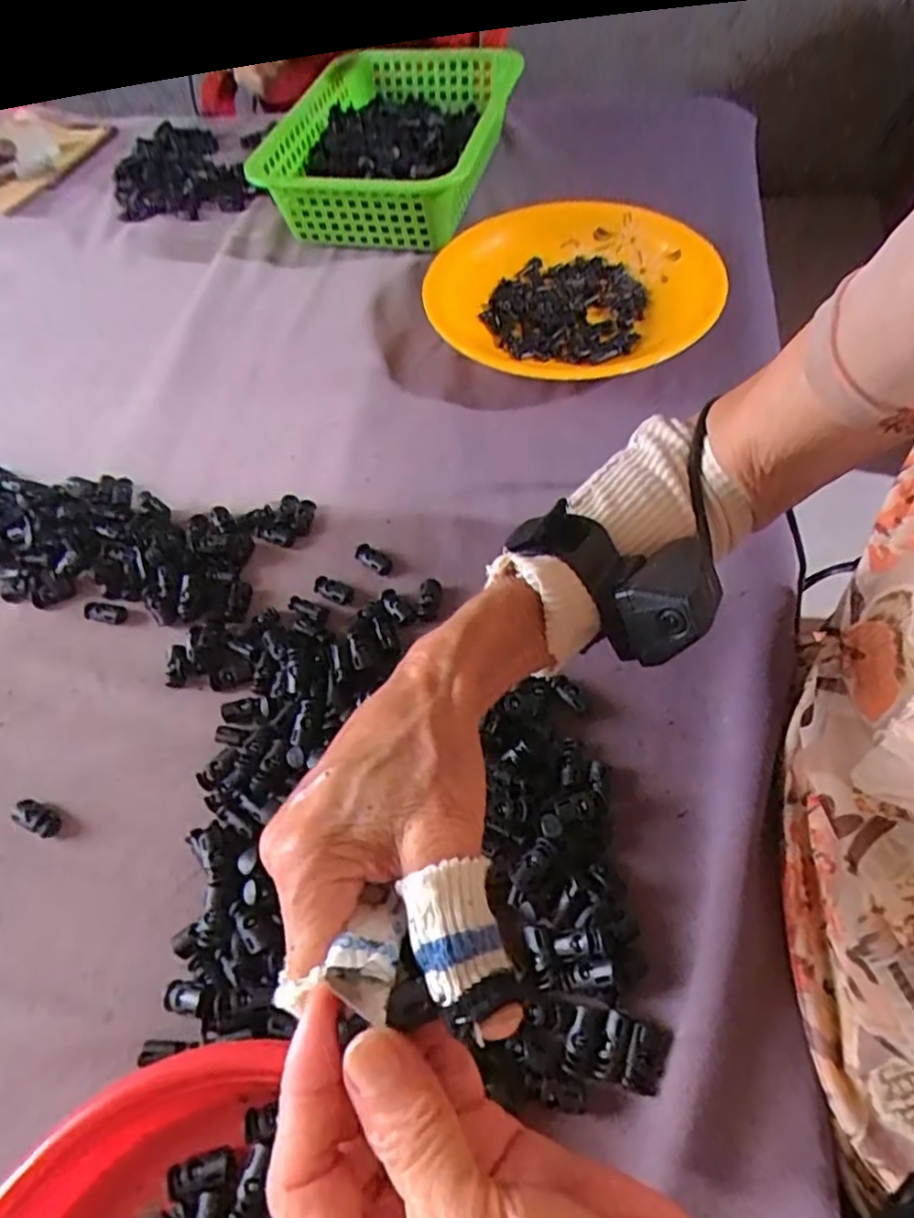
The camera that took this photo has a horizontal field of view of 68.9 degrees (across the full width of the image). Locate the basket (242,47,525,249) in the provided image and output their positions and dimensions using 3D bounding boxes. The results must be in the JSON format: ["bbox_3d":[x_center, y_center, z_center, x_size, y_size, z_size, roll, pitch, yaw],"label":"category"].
[{"bbox_3d":[-0.060,-0.506,0.729,0.227,0.079,0.339,5,58,8],"label":"basket"}]

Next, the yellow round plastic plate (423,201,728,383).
[{"bbox_3d":[0.101,-0.279,0.588,0.246,0.039,0.247,-2,57,3],"label":"yellow round plastic plate"}]

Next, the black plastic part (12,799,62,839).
[{"bbox_3d":[-0.242,0.120,0.383,0.029,0.007,0.015,19,61,16],"label":"black plastic part"}]

